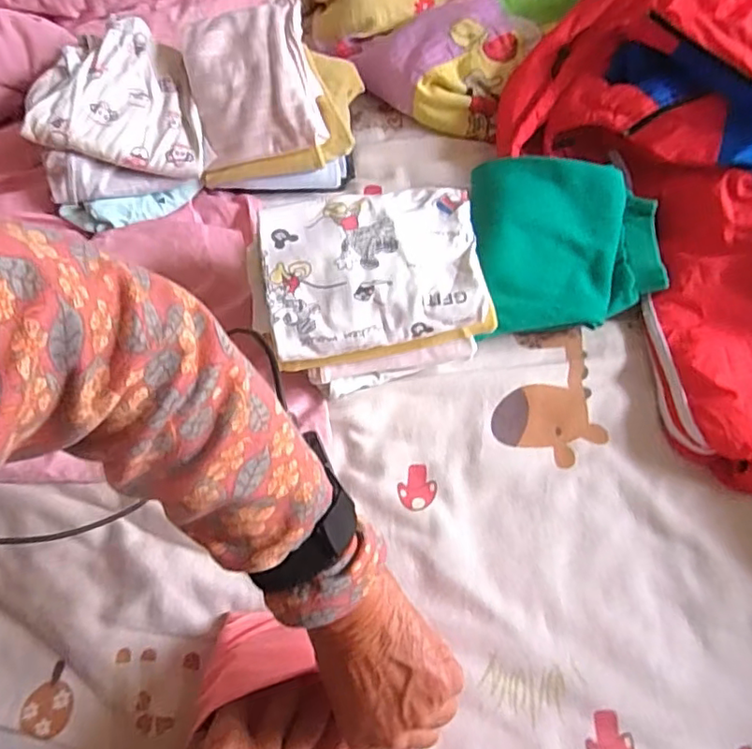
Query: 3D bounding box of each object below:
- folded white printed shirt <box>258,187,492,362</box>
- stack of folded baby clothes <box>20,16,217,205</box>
[{"bbox_3d":[-0.004,-0.091,0.499,0.187,0.039,0.132,-10,63,-7],"label":"folded white printed shirt"},{"bbox_3d":[-0.273,-0.276,0.620,0.163,0.081,0.183,-18,65,-11],"label":"stack of folded baby clothes"}]

